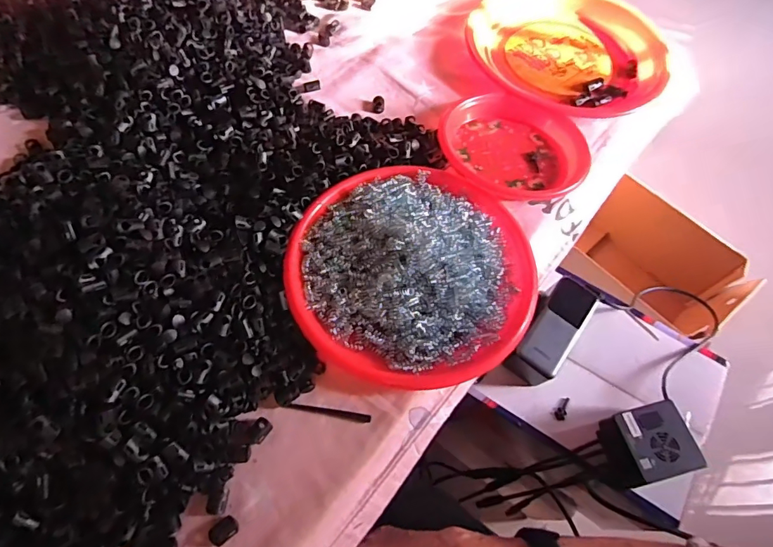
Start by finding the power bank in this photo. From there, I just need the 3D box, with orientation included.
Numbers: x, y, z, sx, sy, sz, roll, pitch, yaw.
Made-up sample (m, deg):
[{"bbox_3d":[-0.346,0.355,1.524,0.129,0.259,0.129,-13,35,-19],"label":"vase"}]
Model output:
[{"bbox_3d":[0.208,0.070,0.576,0.053,0.052,0.138,34,65,14],"label":"power bank"}]

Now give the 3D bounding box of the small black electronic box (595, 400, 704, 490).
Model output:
[{"bbox_3d":[0.291,0.191,0.517,0.086,0.049,0.074,-12,63,-10],"label":"small black electronic box"}]

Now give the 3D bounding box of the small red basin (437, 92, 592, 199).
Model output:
[{"bbox_3d":[0.142,-0.142,0.521,0.164,0.034,0.140,19,62,6],"label":"small red basin"}]

